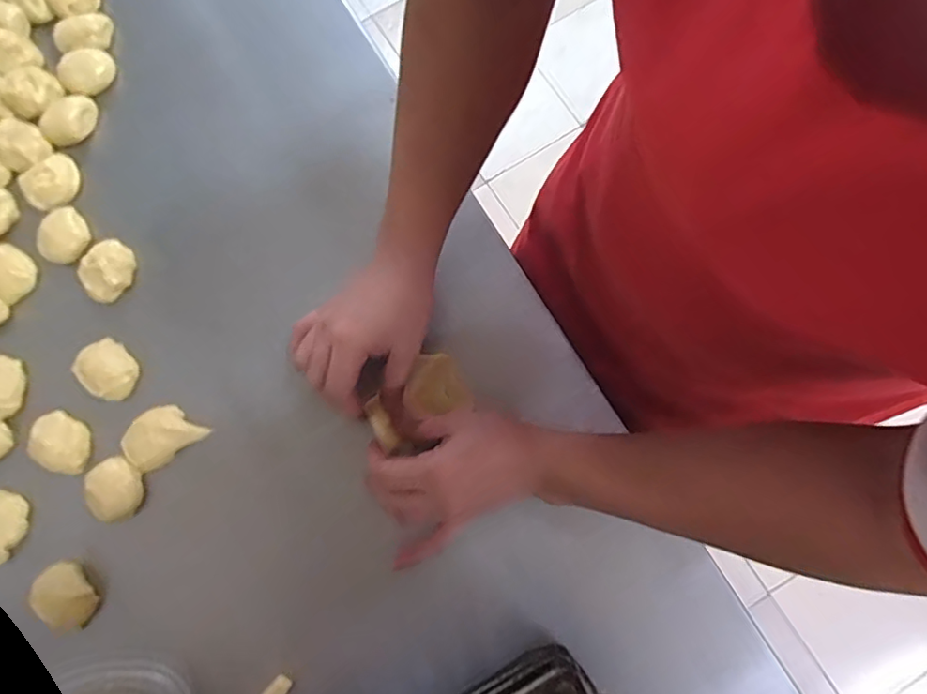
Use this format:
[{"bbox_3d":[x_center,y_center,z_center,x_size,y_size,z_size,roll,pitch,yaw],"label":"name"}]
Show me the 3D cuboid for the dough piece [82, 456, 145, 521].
[{"bbox_3d":[-0.310,0.127,0.494,0.046,0.022,0.052,0,79,2],"label":"dough piece"}]

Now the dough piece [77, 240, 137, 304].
[{"bbox_3d":[-0.337,-0.072,0.523,0.043,0.022,0.056,34,82,8],"label":"dough piece"}]

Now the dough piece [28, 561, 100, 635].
[{"bbox_3d":[-0.342,0.215,0.474,0.040,0.021,0.055,-38,80,-5],"label":"dough piece"}]

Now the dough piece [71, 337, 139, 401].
[{"bbox_3d":[-0.328,0.020,0.506,0.058,0.020,0.045,39,83,8],"label":"dough piece"}]

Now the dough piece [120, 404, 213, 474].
[{"bbox_3d":[-0.274,0.078,0.492,0.067,0.021,0.045,-37,80,-5],"label":"dough piece"}]

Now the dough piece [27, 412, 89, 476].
[{"bbox_3d":[-0.364,0.086,0.495,0.058,0.011,0.048,25,81,6],"label":"dough piece"}]

